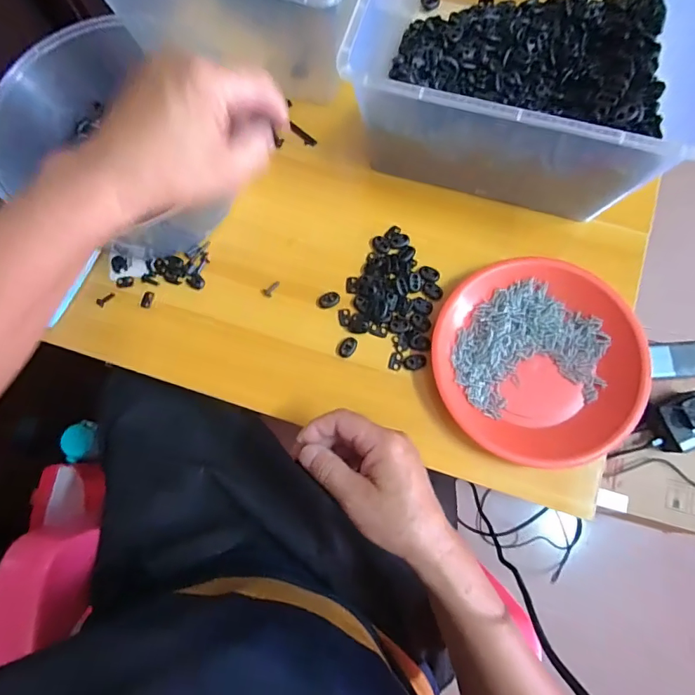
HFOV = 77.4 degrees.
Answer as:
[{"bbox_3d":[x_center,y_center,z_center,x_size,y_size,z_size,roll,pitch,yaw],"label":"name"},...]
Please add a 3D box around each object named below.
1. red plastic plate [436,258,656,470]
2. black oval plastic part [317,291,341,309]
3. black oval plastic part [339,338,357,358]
[{"bbox_3d":[0.178,0.011,0.411,0.191,0.028,0.180,0,77,1],"label":"red plastic plate"},{"bbox_3d":[-0.020,-0.049,0.445,0.024,0.004,0.015,-21,78,-3],"label":"black oval plastic part"},{"bbox_3d":[0.001,0.000,0.436,0.015,0.004,0.021,35,80,8],"label":"black oval plastic part"}]

